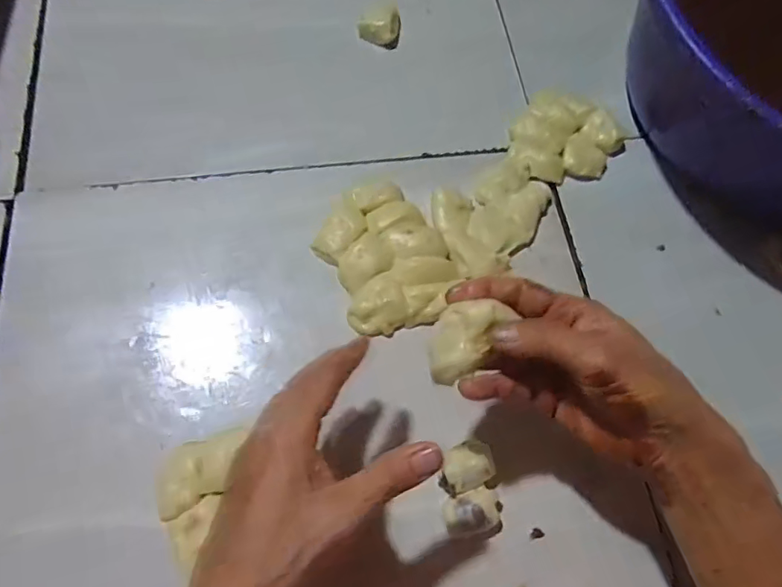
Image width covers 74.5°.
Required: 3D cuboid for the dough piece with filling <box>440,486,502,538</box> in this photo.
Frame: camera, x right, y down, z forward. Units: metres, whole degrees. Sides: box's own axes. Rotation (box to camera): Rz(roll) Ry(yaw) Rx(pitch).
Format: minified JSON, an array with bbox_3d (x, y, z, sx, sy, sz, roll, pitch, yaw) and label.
[{"bbox_3d":[0.060,0.159,0.372,0.045,0.026,0.032,-7,70,-7],"label":"dough piece with filling"}]

